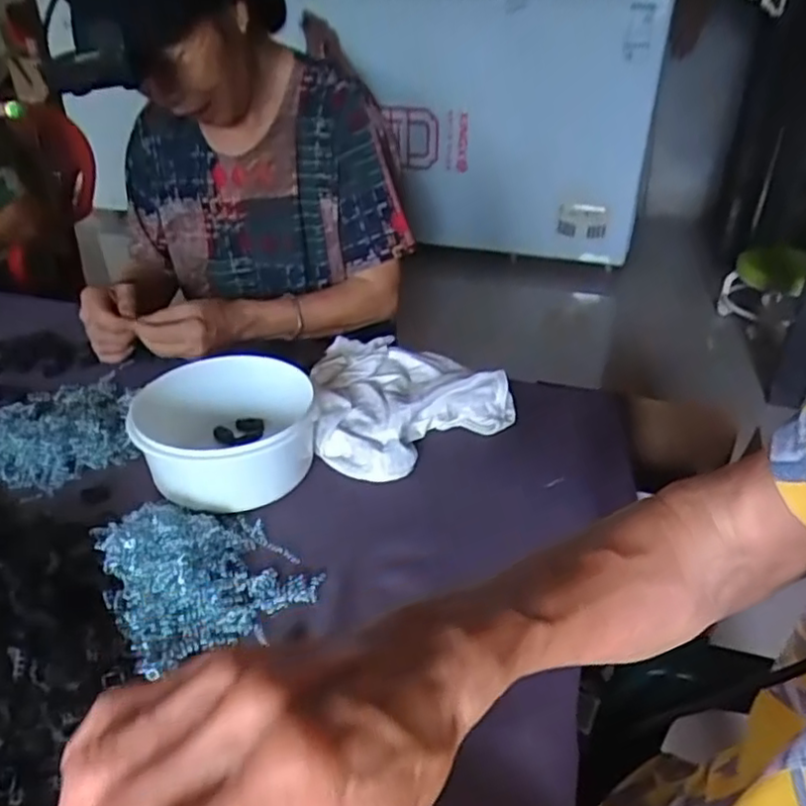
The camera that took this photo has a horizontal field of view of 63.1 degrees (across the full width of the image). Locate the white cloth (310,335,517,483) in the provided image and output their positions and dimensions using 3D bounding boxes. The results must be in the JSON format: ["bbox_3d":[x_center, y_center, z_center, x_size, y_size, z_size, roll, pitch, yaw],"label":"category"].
[{"bbox_3d":[0.009,-0.015,0.700,0.206,0.039,0.236,-4,34,-7],"label":"white cloth"}]

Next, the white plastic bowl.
[{"bbox_3d":[-0.162,0.028,0.597,0.148,0.076,0.148,0,34,0],"label":"white plastic bowl"}]

